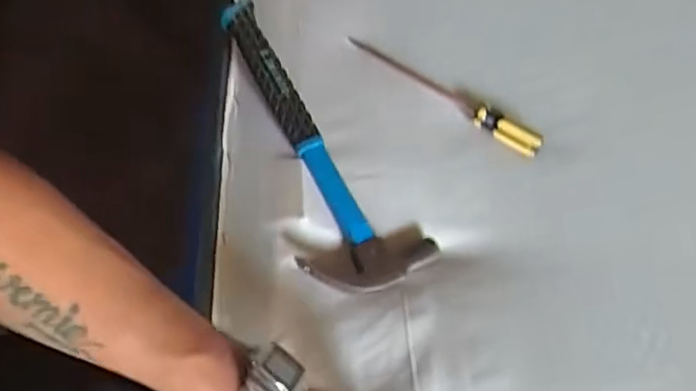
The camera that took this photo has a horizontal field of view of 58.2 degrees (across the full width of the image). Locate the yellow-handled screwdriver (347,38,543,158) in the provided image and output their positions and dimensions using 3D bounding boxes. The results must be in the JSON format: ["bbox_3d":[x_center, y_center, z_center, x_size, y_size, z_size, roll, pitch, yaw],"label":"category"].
[{"bbox_3d":[0.083,-0.090,0.546,0.190,0.016,0.017,33,71,16],"label":"yellow-handled screwdriver"}]

